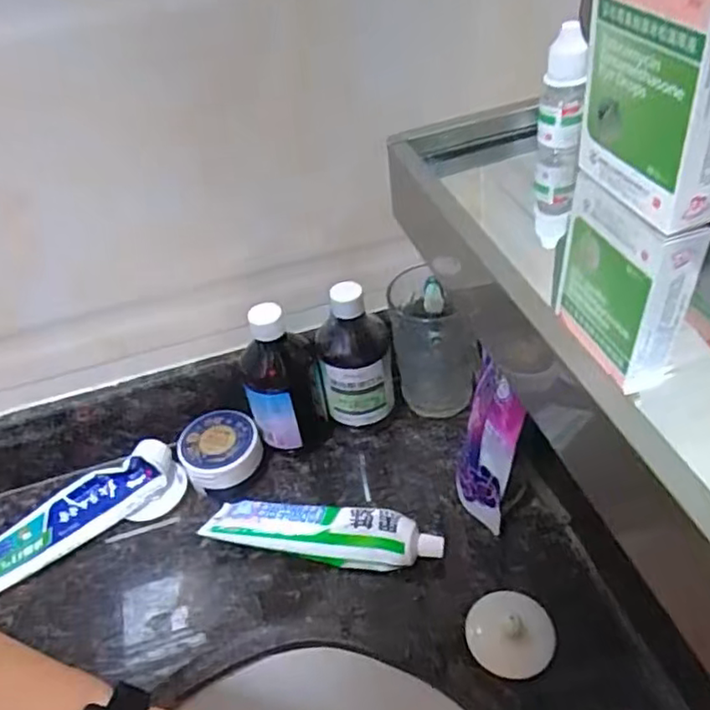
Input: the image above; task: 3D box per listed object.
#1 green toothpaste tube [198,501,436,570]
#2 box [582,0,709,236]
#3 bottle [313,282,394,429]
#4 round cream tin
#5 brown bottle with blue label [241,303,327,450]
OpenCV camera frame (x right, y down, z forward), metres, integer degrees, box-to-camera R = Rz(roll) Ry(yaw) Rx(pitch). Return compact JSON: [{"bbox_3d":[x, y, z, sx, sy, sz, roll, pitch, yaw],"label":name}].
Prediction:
[{"bbox_3d":[-0.024,0.140,0.492,0.176,0.030,0.038,2,44,11],"label":"green toothpaste tube"},{"bbox_3d":[0.114,-0.109,0.238,0.024,0.103,0.068,-17,43,-10],"label":"box"},{"bbox_3d":[0.000,0.004,0.552,0.059,0.142,0.061,-6,43,2],"label":"bottle"},{"bbox_3d":[-0.116,0.084,0.555,0.067,0.039,0.060,-23,45,-16],"label":"round cream tin"},{"bbox_3d":[-0.062,0.024,0.537,0.060,0.147,0.056,-15,44,-7],"label":"brown bottle with blue label"}]

